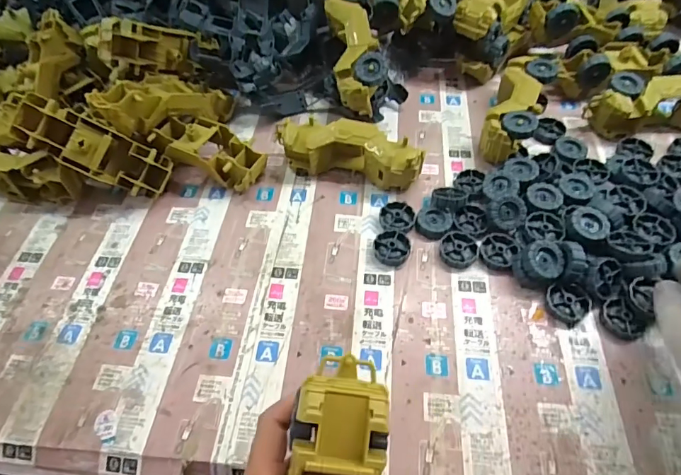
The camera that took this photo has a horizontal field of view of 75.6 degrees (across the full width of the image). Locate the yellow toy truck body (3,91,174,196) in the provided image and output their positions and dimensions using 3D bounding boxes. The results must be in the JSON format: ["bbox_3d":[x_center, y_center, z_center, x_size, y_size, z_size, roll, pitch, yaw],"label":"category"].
[{"bbox_3d":[-0.280,-0.104,0.494,0.176,0.050,0.066,25,62,-12],"label":"yellow toy truck body"}]

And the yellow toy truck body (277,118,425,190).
[{"bbox_3d":[0.007,-0.094,0.514,0.173,0.072,0.047,11,56,10],"label":"yellow toy truck body"}]

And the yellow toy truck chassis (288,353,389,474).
[{"bbox_3d":[-0.004,0.157,0.247,0.053,0.039,0.169,4,77,7],"label":"yellow toy truck chassis"}]

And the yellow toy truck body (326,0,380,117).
[{"bbox_3d":[0.017,-0.236,0.549,0.054,0.053,0.165,-8,85,0],"label":"yellow toy truck body"}]

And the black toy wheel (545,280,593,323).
[{"bbox_3d":[0.218,0.062,0.421,0.038,0.012,0.038,-1,55,2],"label":"black toy wheel"}]

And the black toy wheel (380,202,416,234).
[{"bbox_3d":[0.063,-0.021,0.487,0.037,0.014,0.041,6,56,7],"label":"black toy wheel"}]

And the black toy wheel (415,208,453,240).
[{"bbox_3d":[0.102,-0.016,0.480,0.037,0.010,0.037,-1,55,2],"label":"black toy wheel"}]

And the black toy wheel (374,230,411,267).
[{"bbox_3d":[0.055,0.011,0.465,0.038,0.010,0.041,-1,55,2],"label":"black toy wheel"}]

